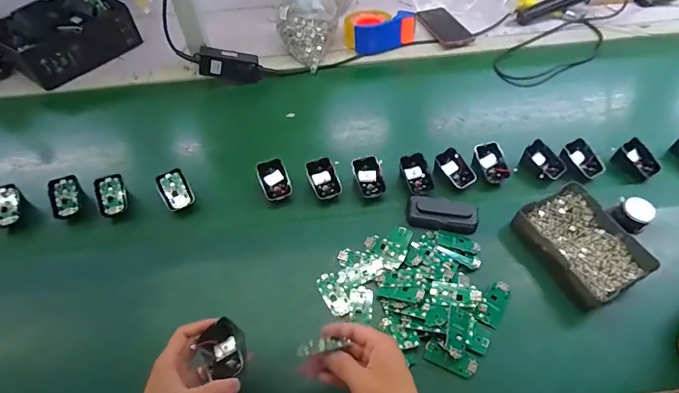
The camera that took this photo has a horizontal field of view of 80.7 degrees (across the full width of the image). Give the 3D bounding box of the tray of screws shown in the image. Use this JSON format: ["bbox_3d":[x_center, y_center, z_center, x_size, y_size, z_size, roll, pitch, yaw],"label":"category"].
[{"bbox_3d":[0.346,0.064,0.569,0.125,0.035,0.156,-24,55,-16],"label":"tray of screws"}]

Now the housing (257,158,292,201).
[{"bbox_3d":[-0.106,-0.027,0.646,0.043,0.035,0.066,-16,54,-10],"label":"housing"}]

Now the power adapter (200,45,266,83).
[{"bbox_3d":[-0.217,-0.264,0.805,0.122,0.051,0.034,5,50,-20],"label":"power adapter"}]

